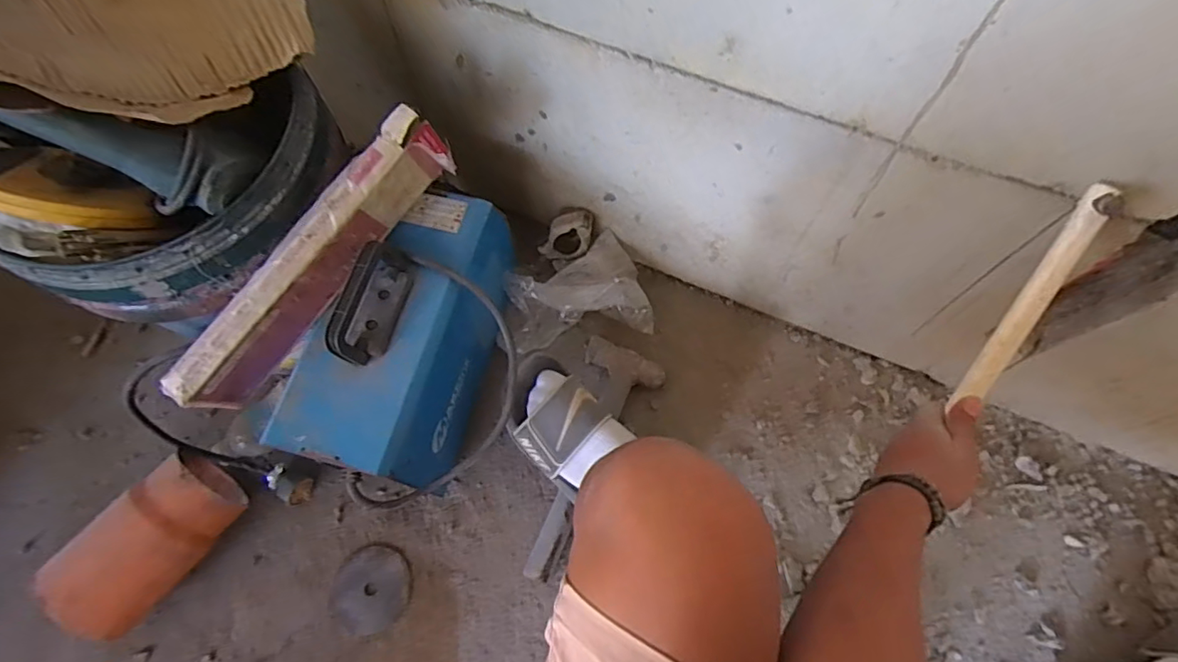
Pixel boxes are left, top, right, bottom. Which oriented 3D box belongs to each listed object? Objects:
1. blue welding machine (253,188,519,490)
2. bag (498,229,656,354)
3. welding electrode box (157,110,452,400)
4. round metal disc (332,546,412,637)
[{"bbox_3d":[-0.195,0.004,0.654,0.145,0.219,0.332,15,68,5],"label":"blue welding machine"},{"bbox_3d":[-0.026,-0.042,0.786,0.215,0.076,0.134,-19,69,-9],"label":"bag"},{"bbox_3d":[-0.258,-0.061,0.544,0.030,0.094,0.339,39,86,14],"label":"welding electrode box"},{"bbox_3d":[-0.266,0.315,0.683,0.088,0.008,0.096,4,56,-7],"label":"round metal disc"}]

